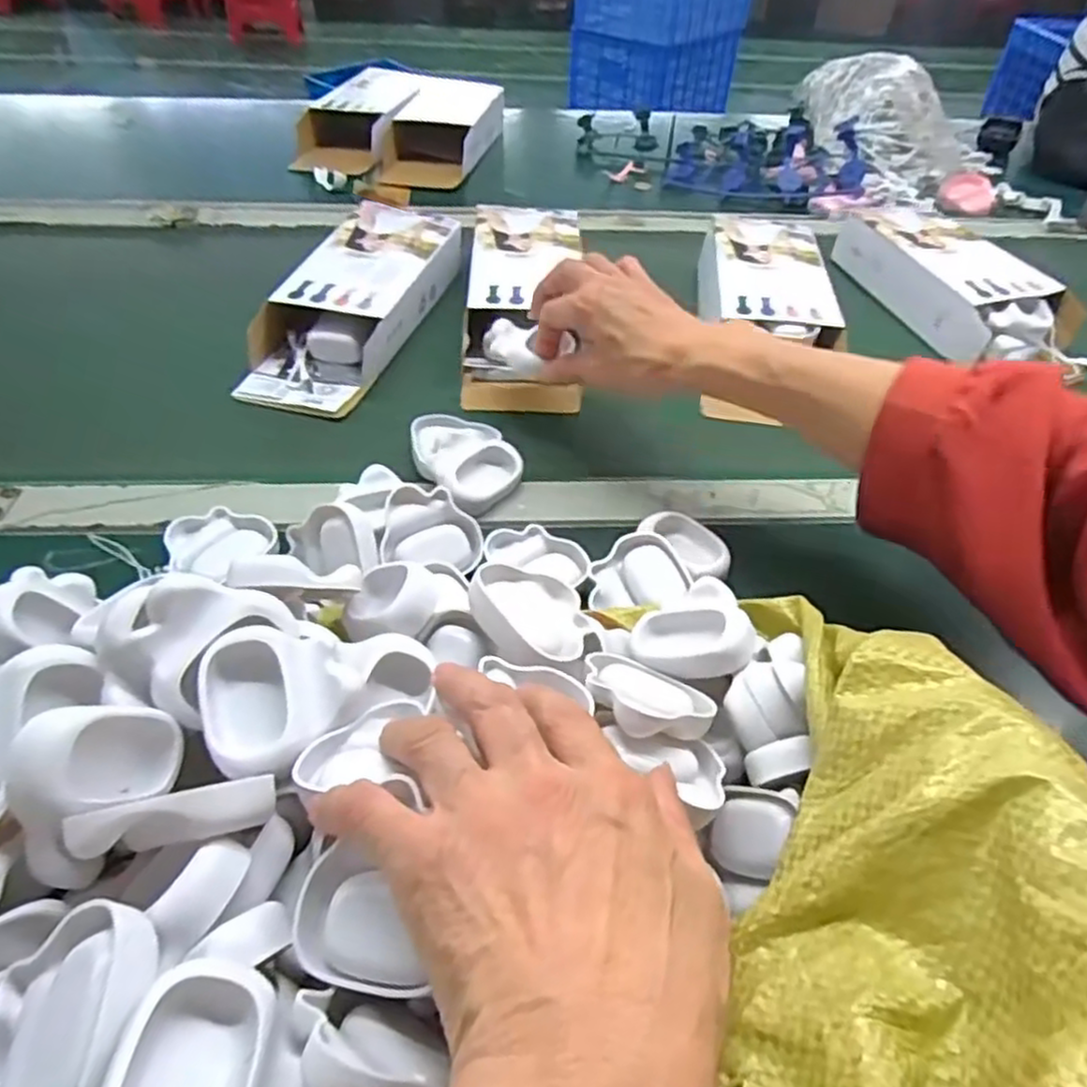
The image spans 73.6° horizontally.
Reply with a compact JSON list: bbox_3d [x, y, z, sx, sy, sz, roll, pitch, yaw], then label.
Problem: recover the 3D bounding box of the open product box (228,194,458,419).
[{"bbox_3d":[-0.154,-0.201,0.610,0.105,0.055,0.238,17,50,10],"label":"open product box"}]

